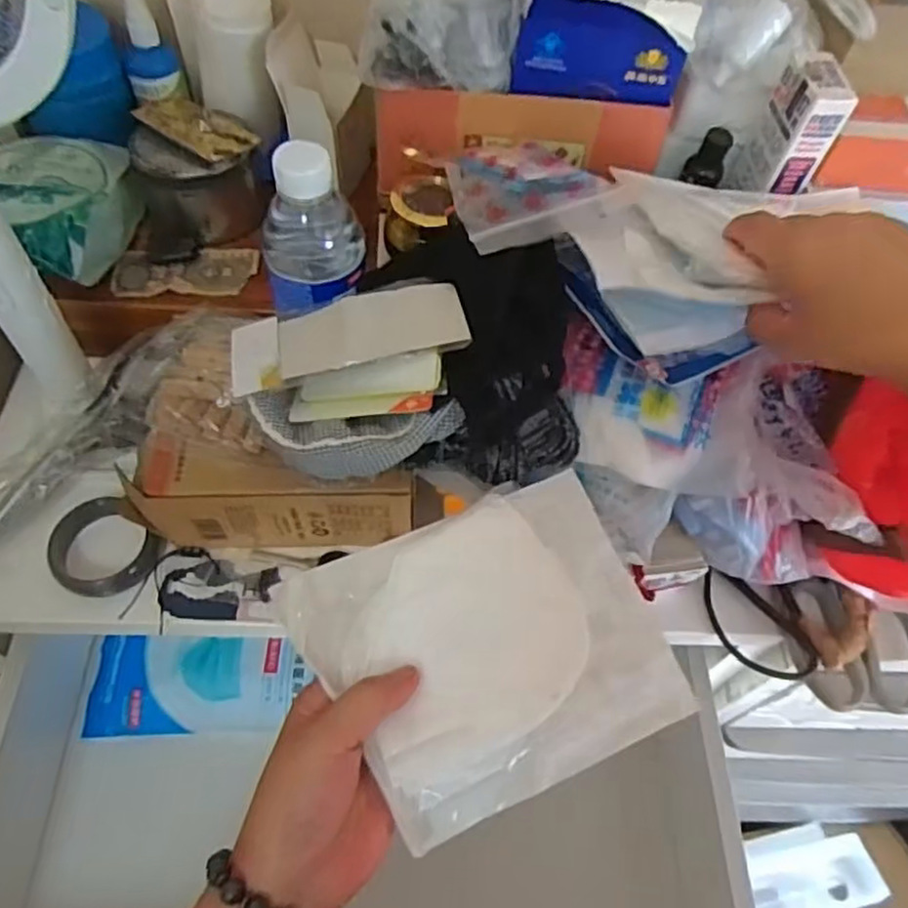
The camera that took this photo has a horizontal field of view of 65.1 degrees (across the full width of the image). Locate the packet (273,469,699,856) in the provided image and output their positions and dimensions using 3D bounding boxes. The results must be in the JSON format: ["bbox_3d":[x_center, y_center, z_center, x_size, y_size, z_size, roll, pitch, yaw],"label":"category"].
[{"bbox_3d":[0.020,0.099,0.374,0.176,0.028,0.145,-22,61,-16],"label":"packet"}]

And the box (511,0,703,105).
[{"bbox_3d":[0.095,-0.279,0.462,0.117,0.068,0.068,7,57,1],"label":"box"}]

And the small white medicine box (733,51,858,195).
[{"bbox_3d":[0.242,-0.227,0.507,0.032,0.087,0.050,-9,58,-9],"label":"small white medicine box"}]

